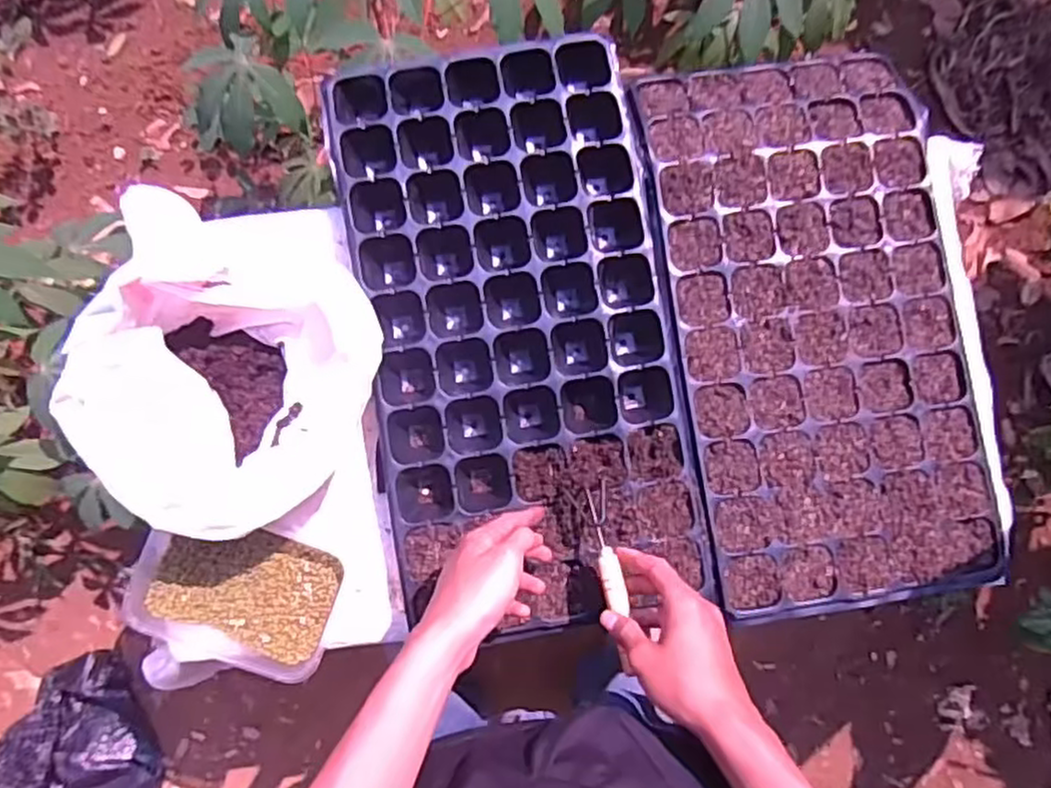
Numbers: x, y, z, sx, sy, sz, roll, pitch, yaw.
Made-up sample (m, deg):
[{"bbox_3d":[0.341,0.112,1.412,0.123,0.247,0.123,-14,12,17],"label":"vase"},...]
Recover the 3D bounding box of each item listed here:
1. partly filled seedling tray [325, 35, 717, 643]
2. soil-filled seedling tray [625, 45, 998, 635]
[{"bbox_3d":[-0.004,-0.057,0.654,0.271,0.068,0.510,-9,80,-1],"label":"partly filled seedling tray"},{"bbox_3d":[0.271,-0.070,0.664,0.265,0.052,0.513,-9,80,0],"label":"soil-filled seedling tray"}]

